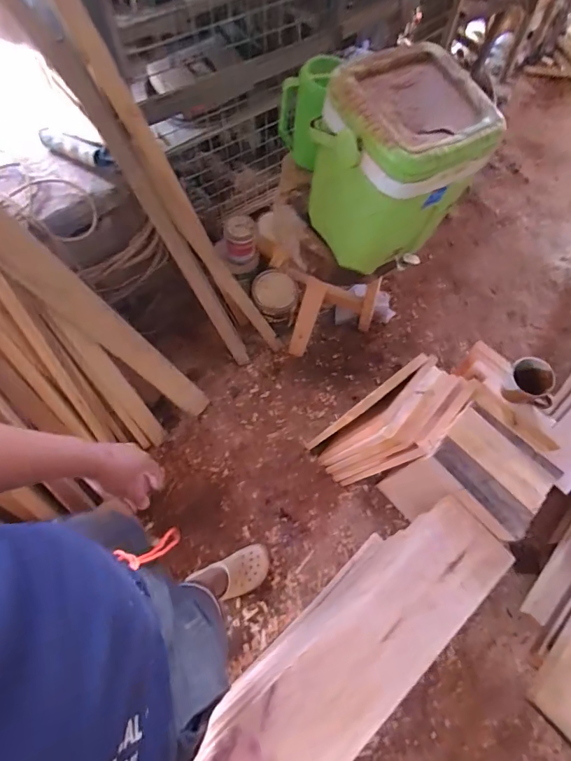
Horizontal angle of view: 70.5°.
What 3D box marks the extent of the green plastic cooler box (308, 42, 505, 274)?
[{"bbox_3d":[0.227,-0.440,0.873,0.255,0.345,0.262,-32,70,-15],"label":"green plastic cooler box"}]

